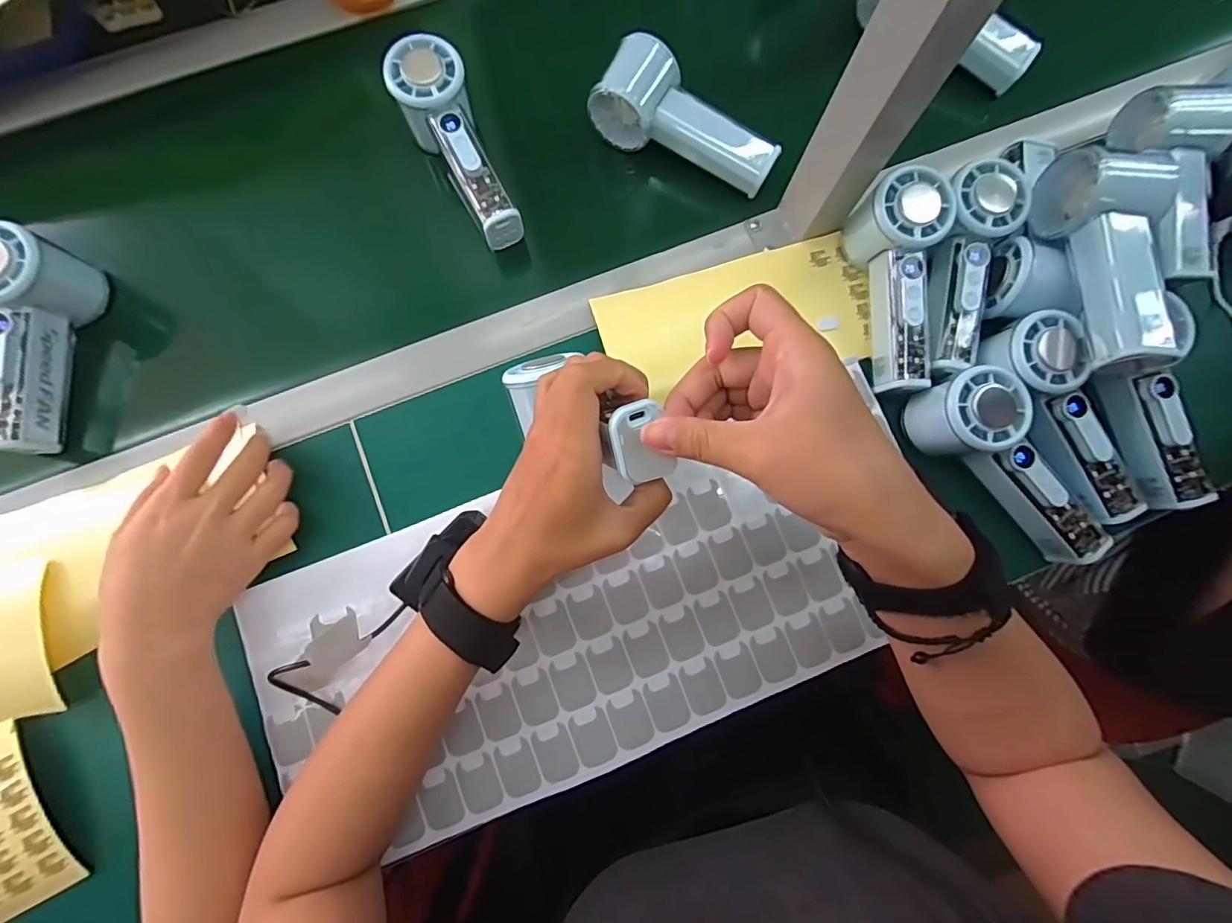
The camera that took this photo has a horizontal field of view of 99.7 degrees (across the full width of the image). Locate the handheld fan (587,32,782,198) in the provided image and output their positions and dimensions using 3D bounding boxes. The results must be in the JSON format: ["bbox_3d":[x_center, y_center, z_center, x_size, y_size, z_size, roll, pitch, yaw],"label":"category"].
[{"bbox_3d":[0.056,-0.267,0.410,0.148,0.047,0.055,34,80,5],"label":"handheld fan"}]

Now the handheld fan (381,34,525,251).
[{"bbox_3d":[-0.123,-0.244,0.416,0.052,0.057,0.153,-27,94,-6],"label":"handheld fan"}]

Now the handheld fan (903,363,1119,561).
[{"bbox_3d":[0.279,0.004,0.360,0.053,0.053,0.153,-42,83,-9],"label":"handheld fan"}]

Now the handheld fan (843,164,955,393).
[{"bbox_3d":[0.209,-0.130,0.390,0.058,0.055,0.154,-4,95,-2],"label":"handheld fan"}]

